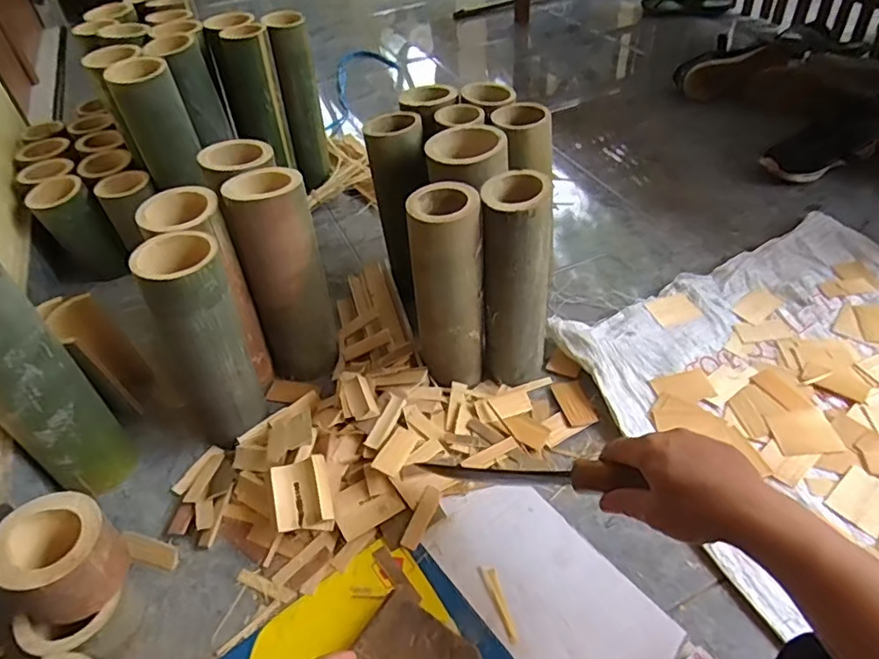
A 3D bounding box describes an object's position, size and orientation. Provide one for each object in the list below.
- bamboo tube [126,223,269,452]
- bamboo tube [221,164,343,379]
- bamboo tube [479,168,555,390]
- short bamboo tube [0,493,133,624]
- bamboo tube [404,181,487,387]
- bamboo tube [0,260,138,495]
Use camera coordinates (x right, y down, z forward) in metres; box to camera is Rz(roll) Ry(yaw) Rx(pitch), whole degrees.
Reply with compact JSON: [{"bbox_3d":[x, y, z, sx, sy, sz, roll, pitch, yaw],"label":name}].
[{"bbox_3d":[-0.267,0.022,0.670,0.096,0.266,0.082,-23,48,-18],"label":"bamboo tube"},{"bbox_3d":[-0.195,-0.062,0.746,0.098,0.269,0.096,-15,46,-11],"label":"bamboo tube"},{"bbox_3d":[0.096,-0.054,0.717,0.083,0.262,0.096,1,45,5],"label":"bamboo tube"},{"bbox_3d":[-0.350,0.211,0.533,0.092,0.075,0.093,18,49,20],"label":"short bamboo tube"},{"bbox_3d":[0.012,-0.041,0.705,0.081,0.267,0.086,-5,45,-1],"label":"bamboo tube"},{"bbox_3d":[-0.445,0.055,0.623,0.098,0.315,0.095,33,56,31],"label":"bamboo tube"}]

